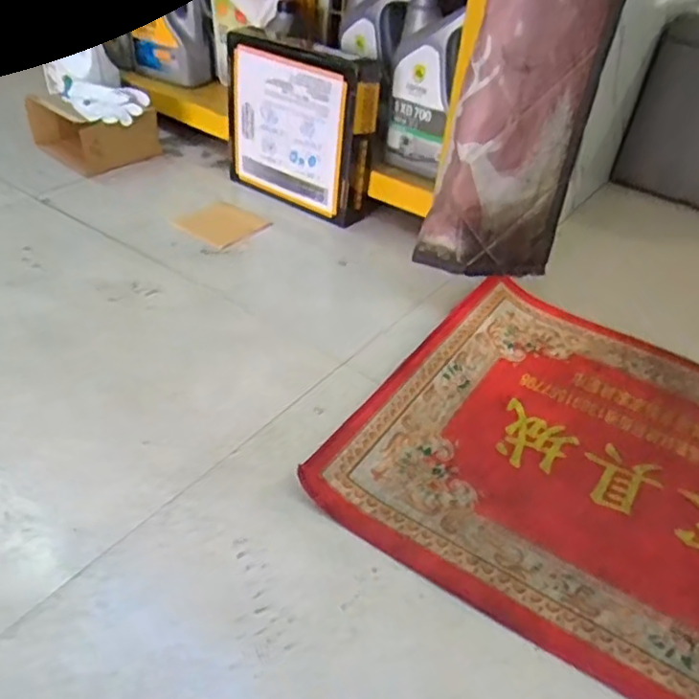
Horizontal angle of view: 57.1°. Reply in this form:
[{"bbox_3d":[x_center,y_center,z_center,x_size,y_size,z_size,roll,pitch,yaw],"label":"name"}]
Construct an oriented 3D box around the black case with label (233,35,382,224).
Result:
[{"bbox_3d":[-0.094,-0.451,1.299,0.331,0.313,0.111,28,44,26],"label":"black case with label"}]

